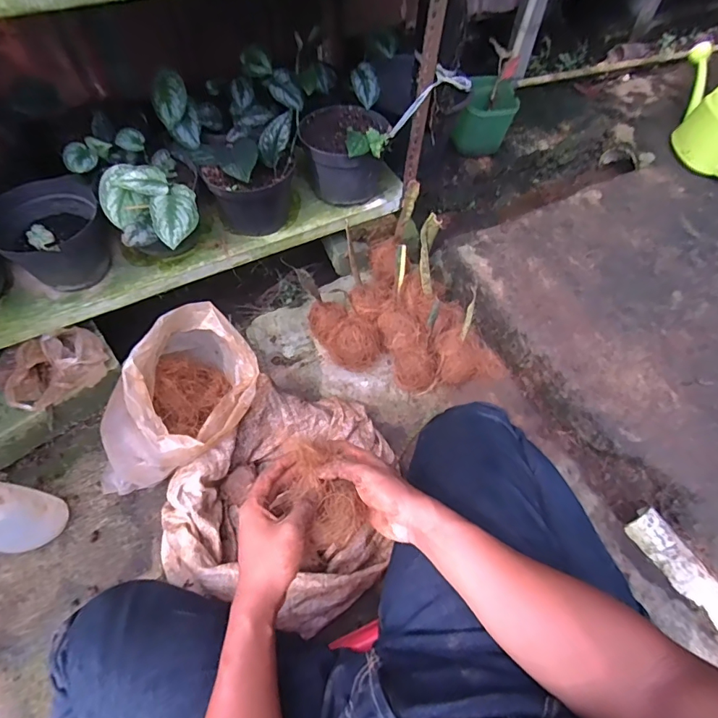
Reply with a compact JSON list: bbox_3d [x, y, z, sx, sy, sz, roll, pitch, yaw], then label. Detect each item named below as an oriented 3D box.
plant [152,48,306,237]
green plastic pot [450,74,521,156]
[{"bbox_3d":[-0.205,-0.404,0.860,0.240,0.219,0.221,1,61,-1],"label":"plant"},{"bbox_3d":[0.360,-0.684,1.281,0.149,0.141,0.192,16,62,8],"label":"green plastic pot"}]

